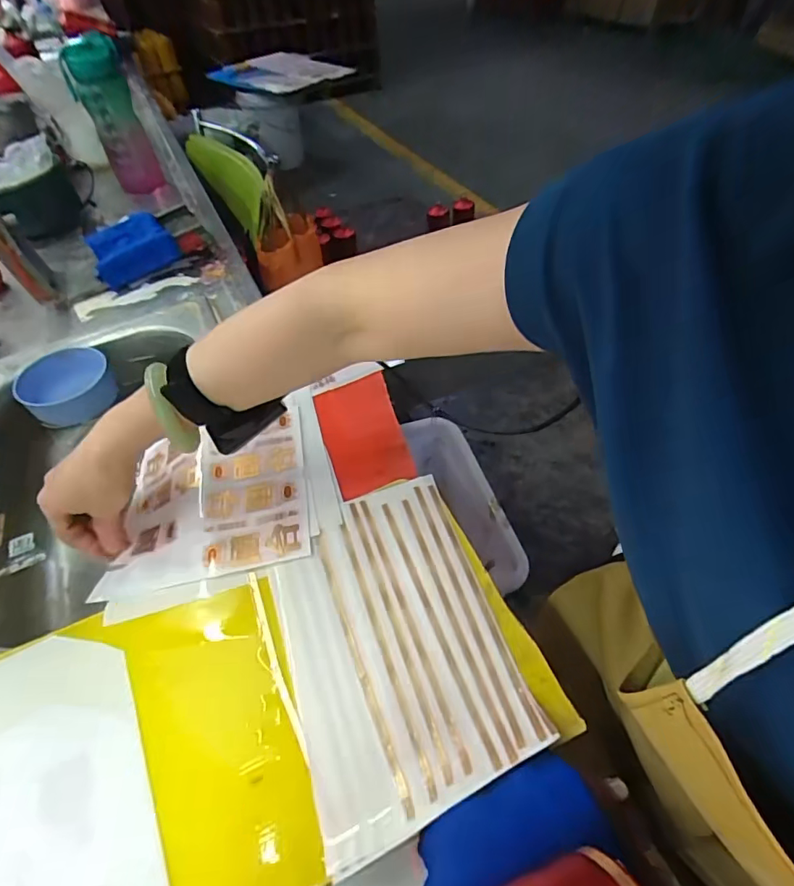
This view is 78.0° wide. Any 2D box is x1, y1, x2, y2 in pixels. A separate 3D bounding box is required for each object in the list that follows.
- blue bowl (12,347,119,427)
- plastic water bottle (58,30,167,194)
[{"bbox_3d":[-0.431,-0.074,0.646,0.099,0.062,0.083,-25,52,-19],"label":"blue bowl"},{"bbox_3d":[-0.541,-0.622,0.930,0.095,0.232,0.091,-24,52,-17],"label":"plastic water bottle"}]

